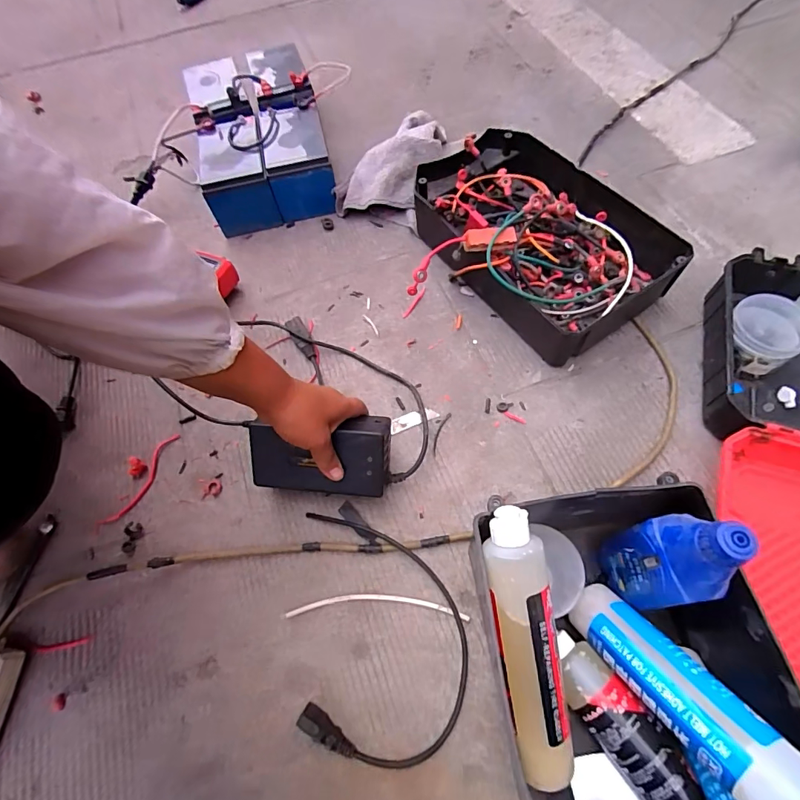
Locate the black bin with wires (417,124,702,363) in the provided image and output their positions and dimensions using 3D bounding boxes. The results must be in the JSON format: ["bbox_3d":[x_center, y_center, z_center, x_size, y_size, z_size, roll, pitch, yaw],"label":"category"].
[{"bbox_3d":[0.184,-0.241,0.622,0.254,0.103,0.371,-28,65,-11],"label":"black bin with wires"}]

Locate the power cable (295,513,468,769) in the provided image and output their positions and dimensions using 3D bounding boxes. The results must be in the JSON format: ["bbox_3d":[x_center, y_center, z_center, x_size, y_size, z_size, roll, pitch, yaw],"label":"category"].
[{"bbox_3d":[-0.016,0.227,0.443,0.159,0.022,0.231,-5,63,0],"label":"power cable"}]

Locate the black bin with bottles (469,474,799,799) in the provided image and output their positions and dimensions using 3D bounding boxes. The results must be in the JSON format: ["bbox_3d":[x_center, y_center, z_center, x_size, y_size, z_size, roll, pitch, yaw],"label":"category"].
[{"bbox_3d":[0.186,0.241,0.331,0.198,0.186,0.327,-9,63,-2],"label":"black bin with bottles"}]

